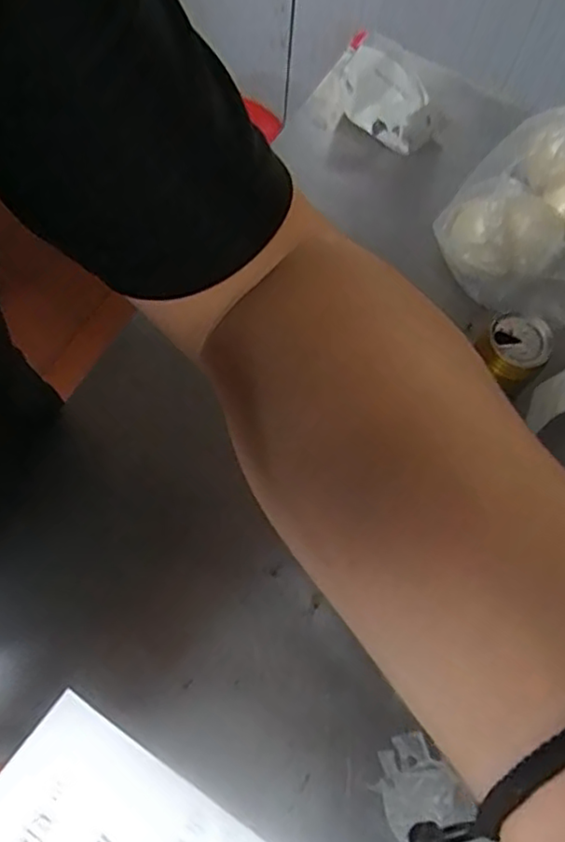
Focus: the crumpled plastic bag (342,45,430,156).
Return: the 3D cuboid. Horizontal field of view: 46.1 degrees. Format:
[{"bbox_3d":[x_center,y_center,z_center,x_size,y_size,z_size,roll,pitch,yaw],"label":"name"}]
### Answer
[{"bbox_3d":[0.117,-0.363,0.754,0.116,0.063,0.057,43,71,14],"label":"crumpled plastic bag"}]

